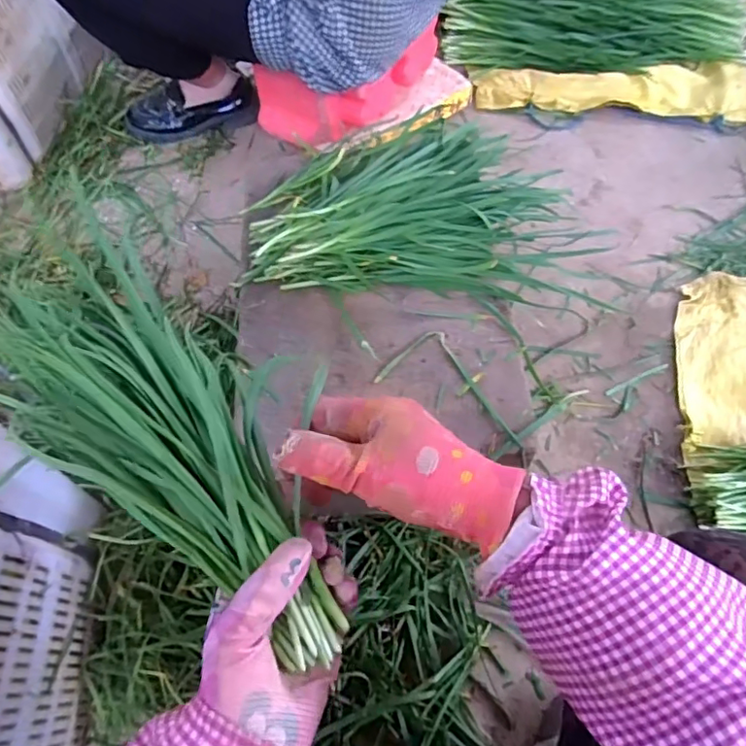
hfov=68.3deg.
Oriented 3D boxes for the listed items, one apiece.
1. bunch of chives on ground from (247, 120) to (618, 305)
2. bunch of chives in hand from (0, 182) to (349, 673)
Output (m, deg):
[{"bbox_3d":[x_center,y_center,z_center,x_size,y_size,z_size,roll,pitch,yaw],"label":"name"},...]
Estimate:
[{"bbox_3d":[0.051,-0.198,0.643,0.385,0.055,0.256,-1,61,-1],"label":"bunch of chives on ground"},{"bbox_3d":[-0.131,0.037,0.326,0.102,0.043,0.311,-37,80,-18],"label":"bunch of chives in hand"}]

